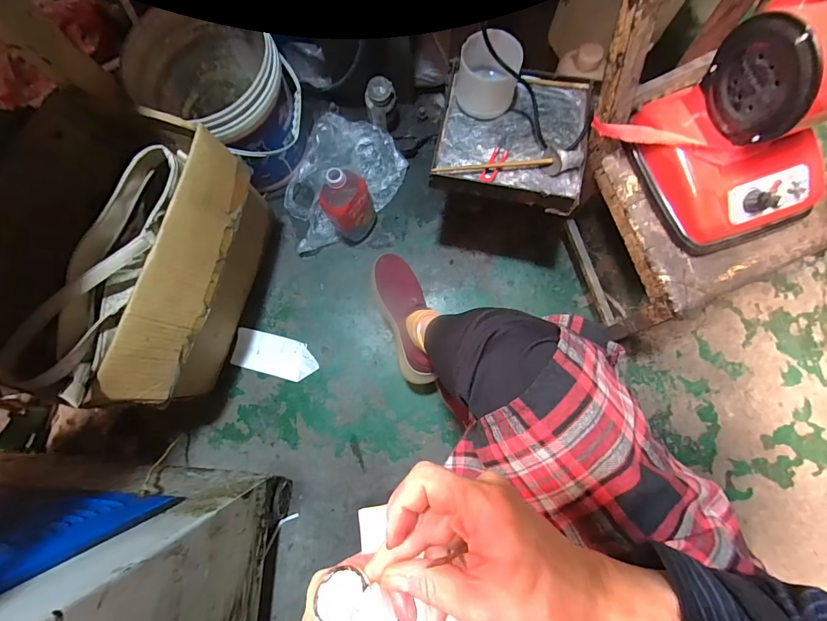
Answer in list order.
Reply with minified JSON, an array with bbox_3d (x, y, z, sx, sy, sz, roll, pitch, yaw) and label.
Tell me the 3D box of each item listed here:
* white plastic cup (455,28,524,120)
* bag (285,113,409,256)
[{"bbox_3d":[0.112,-0.355,0.596,0.088,0.069,0.087,0,80,3],"label":"white plastic cup"},{"bbox_3d":[-0.161,-0.265,0.847,0.207,0.058,0.315,28,83,7],"label":"bag"}]

